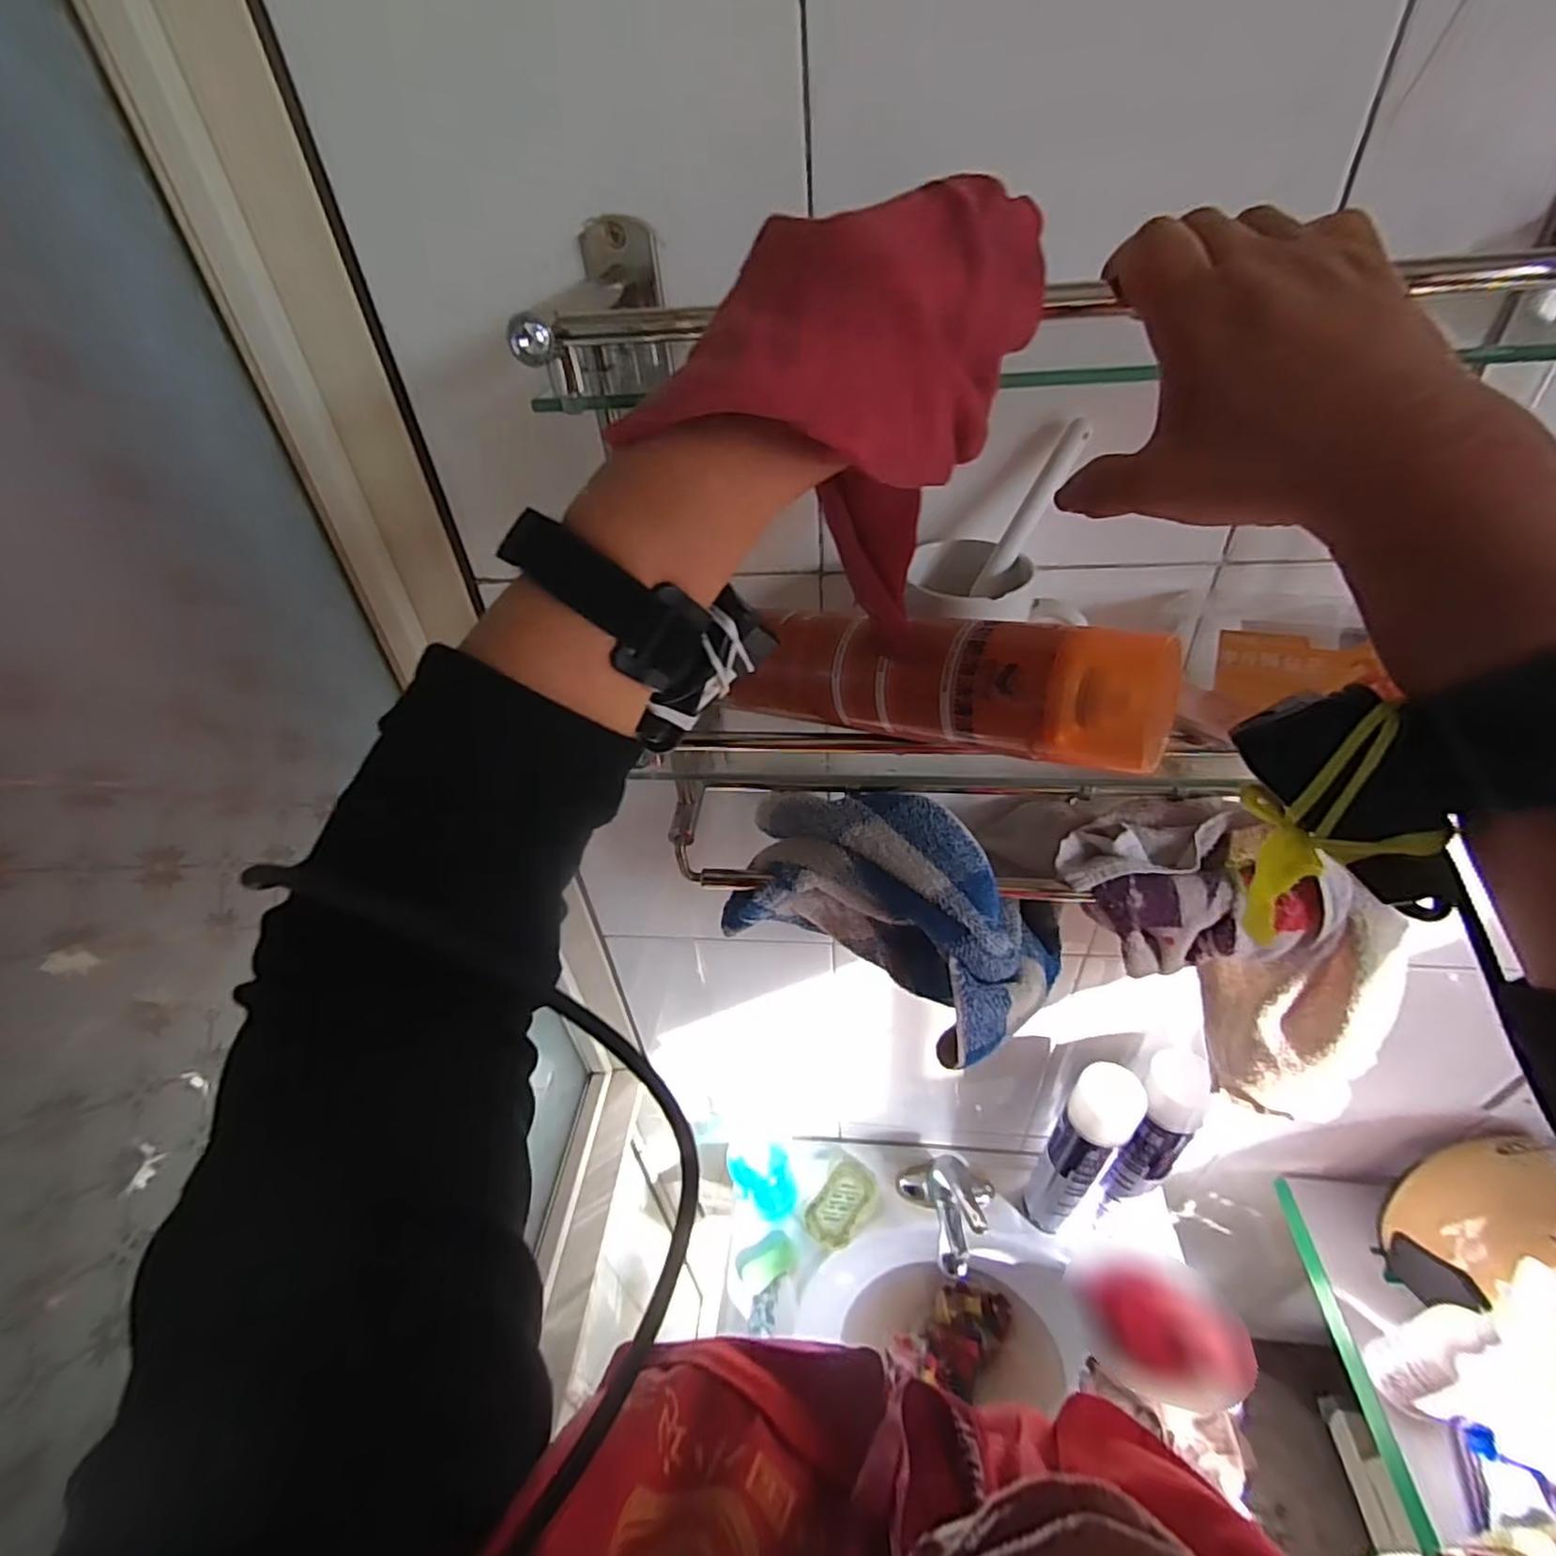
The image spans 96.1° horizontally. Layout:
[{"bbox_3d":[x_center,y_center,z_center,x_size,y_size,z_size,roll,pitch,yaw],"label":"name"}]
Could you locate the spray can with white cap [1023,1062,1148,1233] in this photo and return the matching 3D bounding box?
[{"bbox_3d":[0.338,0.433,0.792,0.063,0.328,0.055,29,50,35],"label":"spray can with white cap"}]

